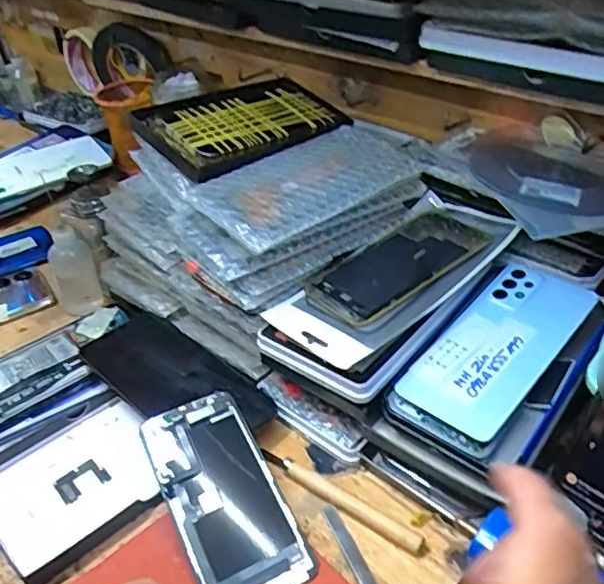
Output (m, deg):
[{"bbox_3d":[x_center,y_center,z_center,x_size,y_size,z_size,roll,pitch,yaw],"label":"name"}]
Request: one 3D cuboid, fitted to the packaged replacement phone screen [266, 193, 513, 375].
[{"bbox_3d":[0.073,-0.014,0.449,0.194,0.021,0.085,-35,47,-25],"label":"packaged replacement phone screen"}]

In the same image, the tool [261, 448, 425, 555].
[{"bbox_3d":[0.025,0.137,0.397,0.124,0.008,0.015,24,46,28],"label":"tool"}]

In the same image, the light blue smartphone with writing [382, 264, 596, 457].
[{"bbox_3d":[0.135,0.040,0.411,0.074,0.007,0.162,29,59,35],"label":"light blue smartphone with writing"}]

